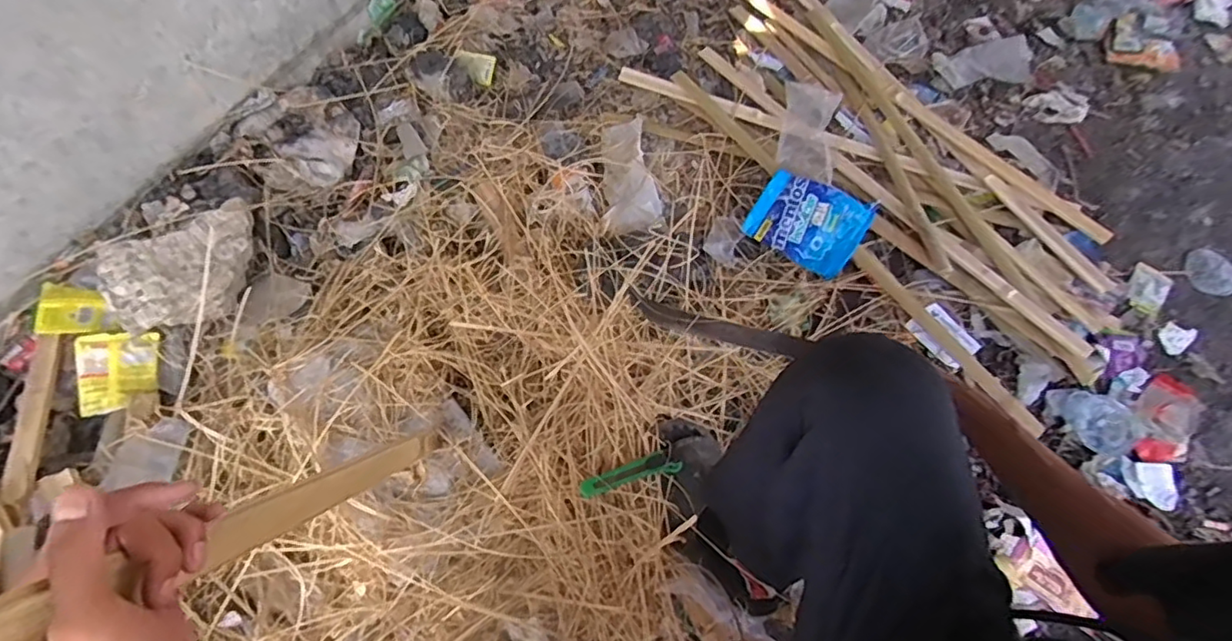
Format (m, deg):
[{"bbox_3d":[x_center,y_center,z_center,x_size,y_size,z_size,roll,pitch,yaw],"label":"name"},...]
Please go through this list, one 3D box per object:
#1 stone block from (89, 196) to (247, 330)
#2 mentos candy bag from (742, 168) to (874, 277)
[{"bbox_3d":[-0.677,-0.090,0.936,0.215,0.077,0.153,-33,68,-17],"label":"stone block"},{"bbox_3d":[0.344,-0.176,1.049,0.190,0.139,0.033,30,21,2],"label":"mentos candy bag"}]

